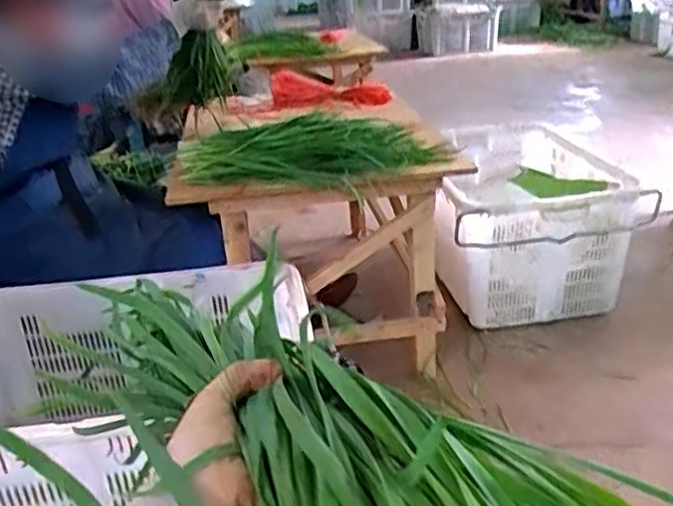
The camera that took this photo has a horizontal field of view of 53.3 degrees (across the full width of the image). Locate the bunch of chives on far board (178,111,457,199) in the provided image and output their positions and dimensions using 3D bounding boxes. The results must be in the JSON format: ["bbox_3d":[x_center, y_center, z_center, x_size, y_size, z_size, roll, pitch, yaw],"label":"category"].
[{"bbox_3d":[-0.036,-0.212,1.363,0.535,0.103,0.190,-8,25,-12],"label":"bunch of chives on far board"}]

